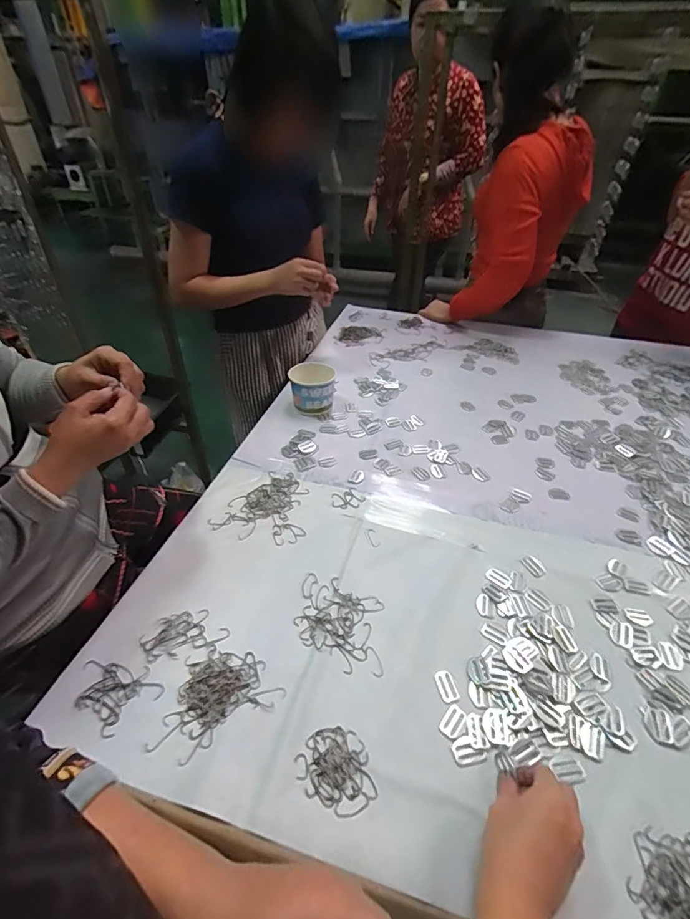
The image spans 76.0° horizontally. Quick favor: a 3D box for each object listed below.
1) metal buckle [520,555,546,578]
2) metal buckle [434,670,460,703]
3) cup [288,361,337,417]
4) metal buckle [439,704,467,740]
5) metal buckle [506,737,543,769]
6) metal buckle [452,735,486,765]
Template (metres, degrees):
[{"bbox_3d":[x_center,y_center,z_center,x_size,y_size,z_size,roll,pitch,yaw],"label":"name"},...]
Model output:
[{"bbox_3d":[0.262,0.147,0.611,0.023,0.004,0.033,-18,43,-22],"label":"metal buckle"},{"bbox_3d":[0.113,0.251,0.490,0.021,0.004,0.034,-7,40,-10],"label":"metal buckle"},{"bbox_3d":[-0.065,-0.139,0.879,0.090,0.084,0.081,-1,39,-3],"label":"cup"},{"bbox_3d":[0.114,0.273,0.462,0.020,0.004,0.031,28,46,29],"label":"metal buckle"},{"bbox_3d":[0.181,0.297,0.445,0.035,0.004,0.022,-16,42,-20],"label":"metal buckle"},{"bbox_3d":[0.123,0.290,0.441,0.030,0.004,0.022,-7,40,-11],"label":"metal buckle"}]

